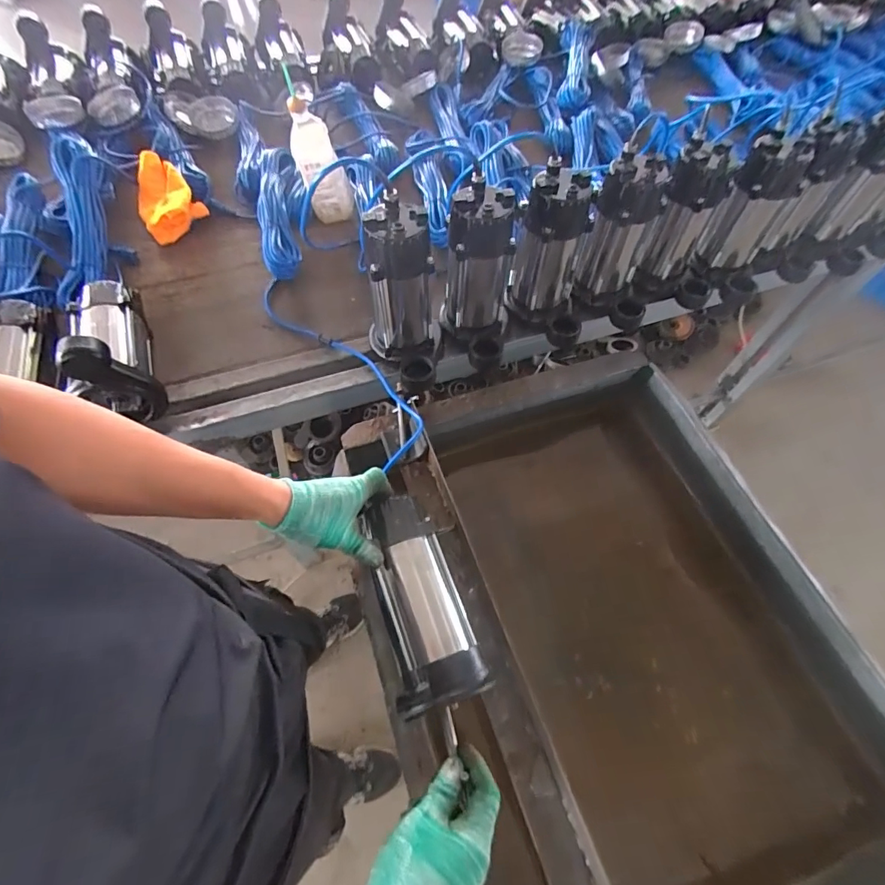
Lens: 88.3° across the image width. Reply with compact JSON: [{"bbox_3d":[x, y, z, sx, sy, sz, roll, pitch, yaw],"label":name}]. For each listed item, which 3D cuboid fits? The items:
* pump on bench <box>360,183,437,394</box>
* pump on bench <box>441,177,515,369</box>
[{"bbox_3d":[-0.058,-0.202,0.670,0.096,0.237,0.147,-10,61,-8],"label":"pump on bench"},{"bbox_3d":[0.053,-0.240,0.695,0.109,0.229,0.135,7,60,2],"label":"pump on bench"}]

